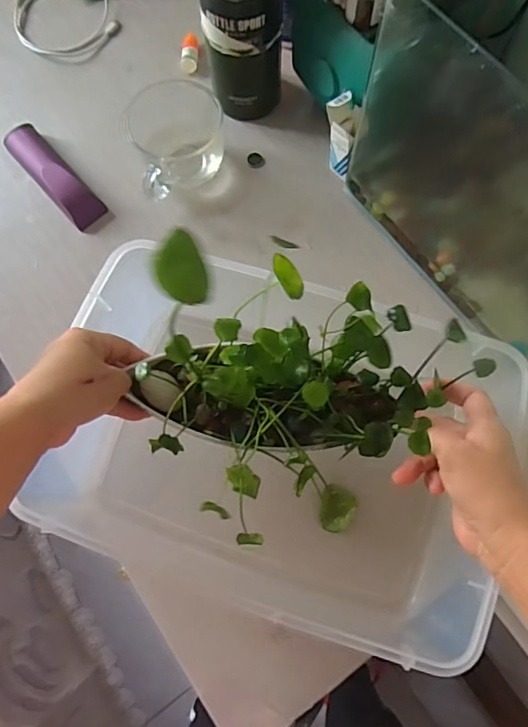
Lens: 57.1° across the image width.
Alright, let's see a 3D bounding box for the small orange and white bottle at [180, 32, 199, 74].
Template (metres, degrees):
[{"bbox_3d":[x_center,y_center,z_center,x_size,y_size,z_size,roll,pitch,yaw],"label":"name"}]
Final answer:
[{"bbox_3d":[-0.097,-0.411,0.637,0.022,0.016,0.055,3,85,2],"label":"small orange and white bottle"}]

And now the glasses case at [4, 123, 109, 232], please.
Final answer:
[{"bbox_3d":[-0.252,-0.226,0.581,0.042,0.034,0.150,-41,77,-10],"label":"glasses case"}]

